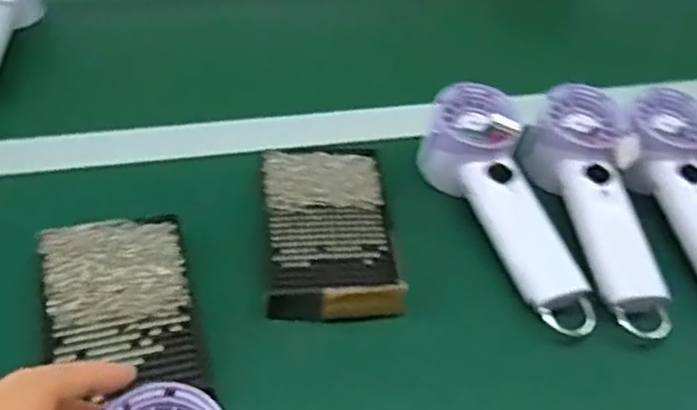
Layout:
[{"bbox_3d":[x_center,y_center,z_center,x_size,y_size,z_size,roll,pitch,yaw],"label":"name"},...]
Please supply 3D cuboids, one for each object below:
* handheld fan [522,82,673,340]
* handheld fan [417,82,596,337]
[{"bbox_3d":[0.180,0.001,0.528,0.066,0.045,0.197,-3,58,-9],"label":"handheld fan"},{"bbox_3d":[0.114,0.001,0.525,0.068,0.058,0.199,-13,60,-18],"label":"handheld fan"}]

